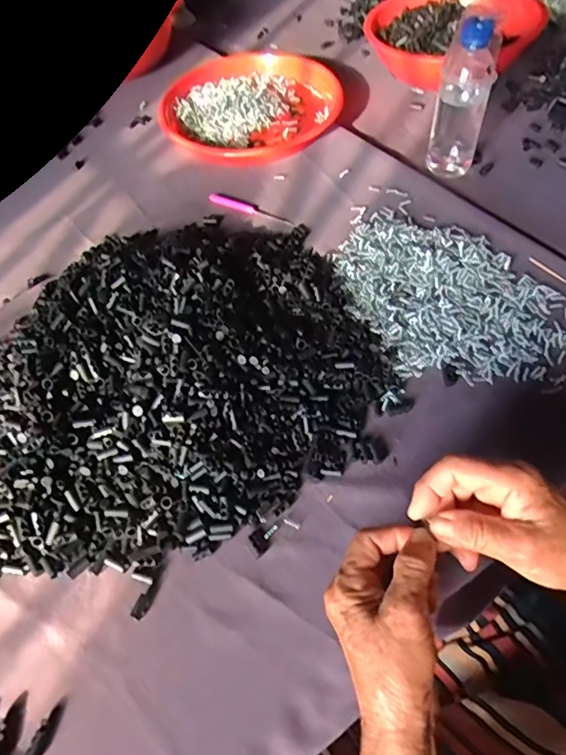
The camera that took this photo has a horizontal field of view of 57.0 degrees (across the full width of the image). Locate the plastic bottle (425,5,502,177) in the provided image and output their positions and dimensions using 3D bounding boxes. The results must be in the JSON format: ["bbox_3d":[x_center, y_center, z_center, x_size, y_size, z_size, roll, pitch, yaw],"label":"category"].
[{"bbox_3d":[0.209,-0.326,0.604,0.057,0.166,0.057,11,57,11],"label":"plastic bottle"}]

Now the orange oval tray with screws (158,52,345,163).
[{"bbox_3d":[-0.051,-0.380,0.732,0.244,0.038,0.241,21,60,17],"label":"orange oval tray with screws"}]

